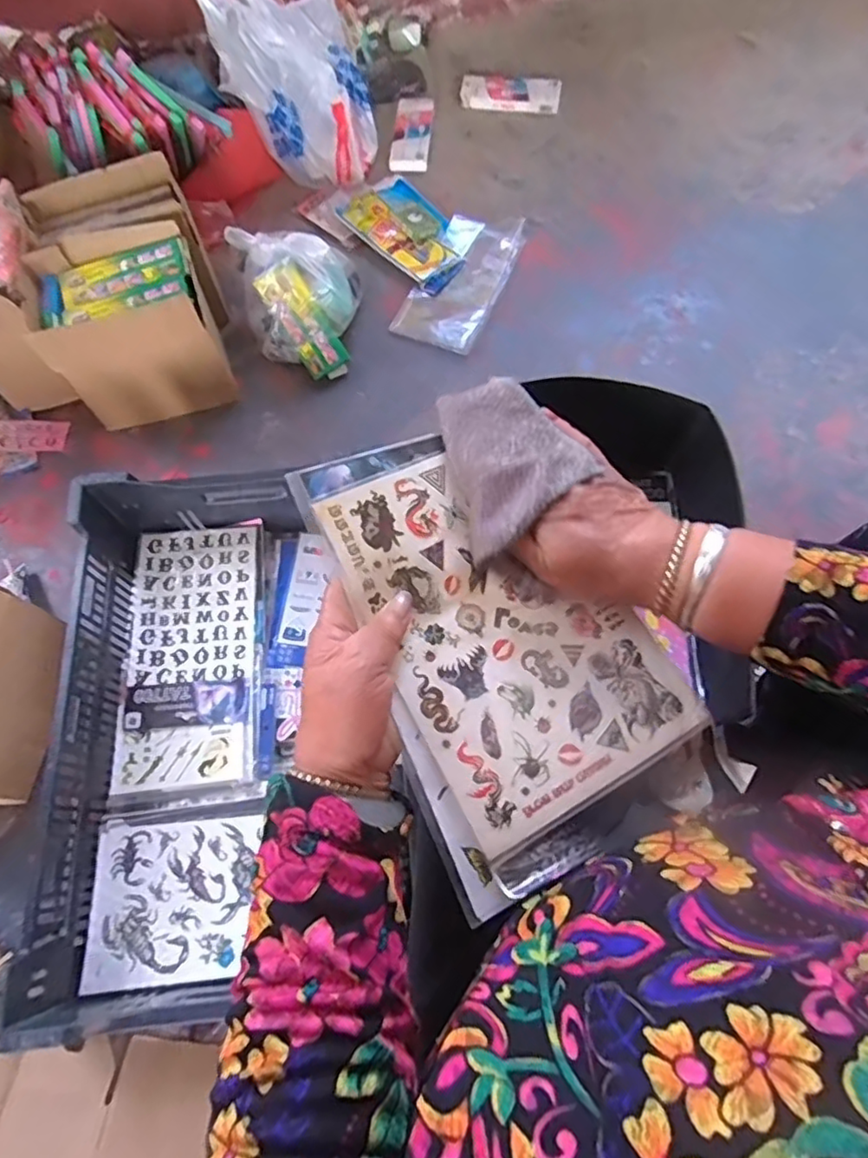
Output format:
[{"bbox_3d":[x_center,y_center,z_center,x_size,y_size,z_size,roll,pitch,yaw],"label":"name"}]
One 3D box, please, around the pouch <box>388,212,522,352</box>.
[{"bbox_3d":[0.053,-0.553,1.132,0.160,0.028,0.299,23,68,11],"label":"pouch"}]

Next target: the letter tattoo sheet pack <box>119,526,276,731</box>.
[{"bbox_3d":[-0.318,0.057,0.818,0.181,0.015,0.276,-6,66,5],"label":"letter tattoo sheet pack"}]

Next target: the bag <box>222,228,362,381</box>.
[{"bbox_3d":[-0.224,-0.465,1.028,0.201,0.151,0.206,-8,67,-2],"label":"bag"}]

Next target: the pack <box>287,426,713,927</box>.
[{"bbox_3d":[0.049,0.029,0.369,0.181,0.024,0.267,-23,83,-14],"label":"pack"}]

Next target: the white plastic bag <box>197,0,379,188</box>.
[{"bbox_3d":[-0.261,-0.934,1.142,0.276,0.301,0.177,-8,67,-2],"label":"white plastic bag"}]

